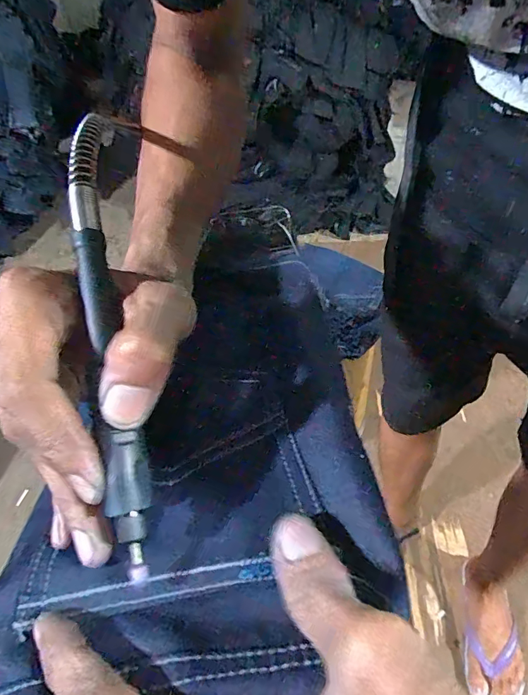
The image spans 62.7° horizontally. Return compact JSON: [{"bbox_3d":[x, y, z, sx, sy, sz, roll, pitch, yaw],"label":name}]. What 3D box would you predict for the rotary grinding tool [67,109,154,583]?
[{"bbox_3d":[-0.070,-0.020,0.191,0.016,0.025,0.223,-12,74,-5],"label":"rotary grinding tool"}]

